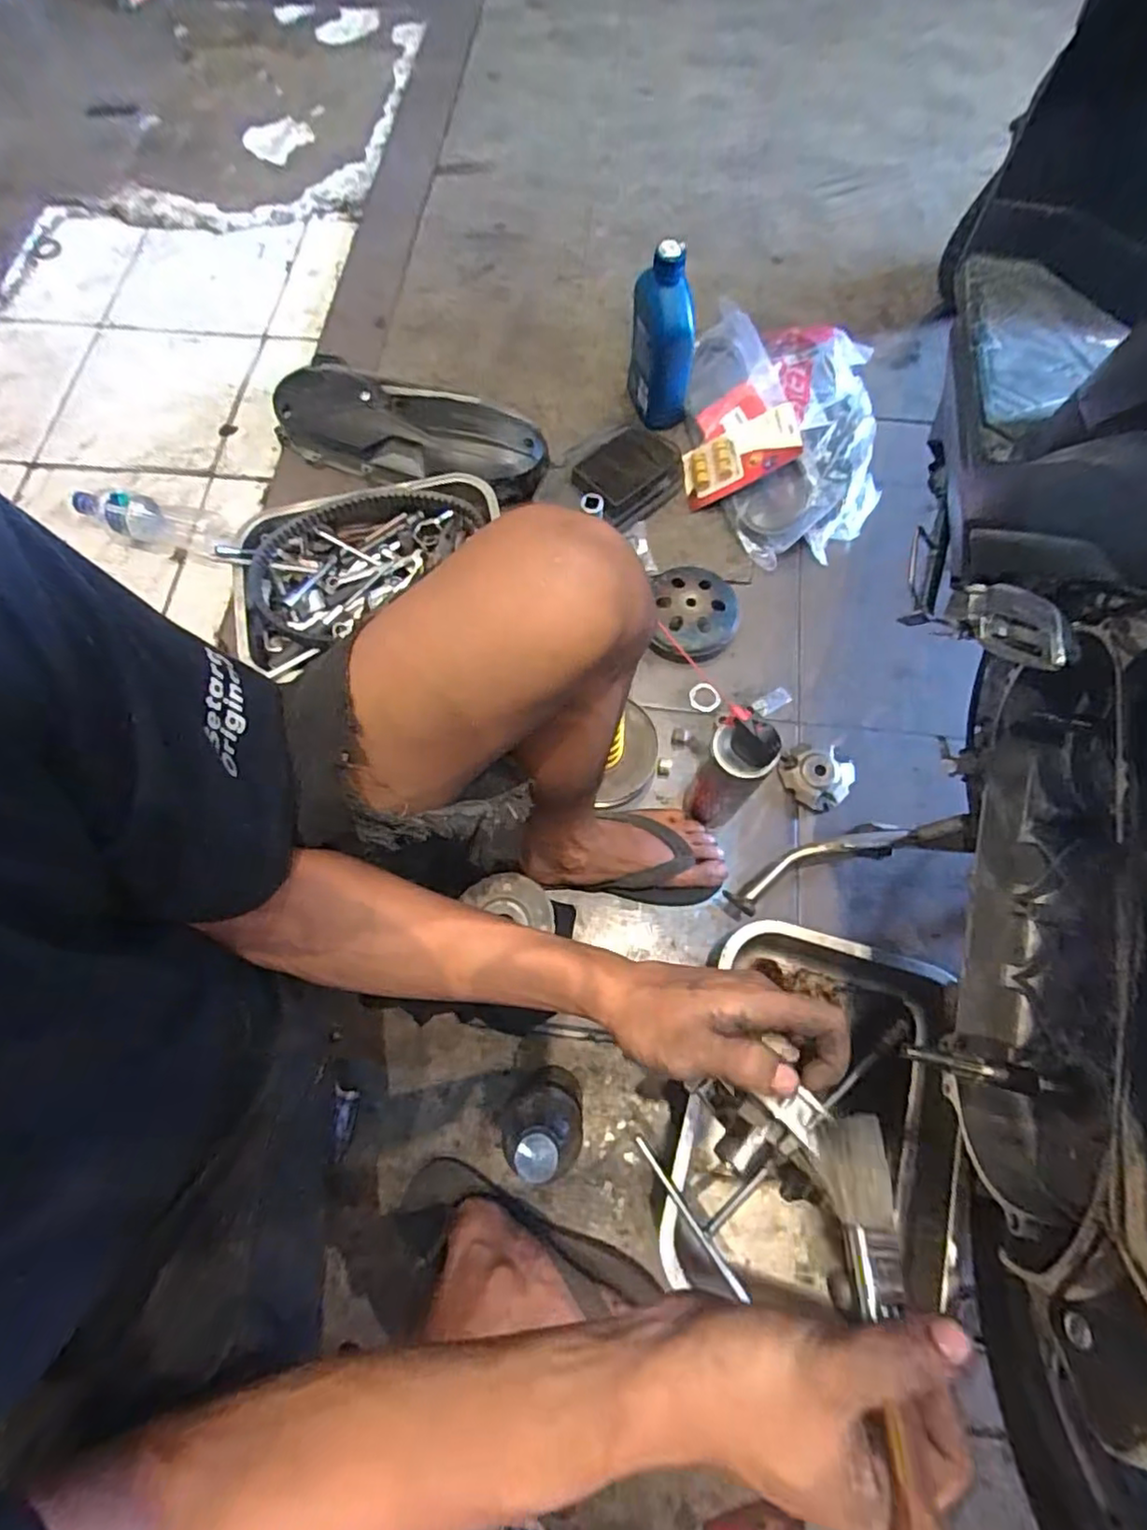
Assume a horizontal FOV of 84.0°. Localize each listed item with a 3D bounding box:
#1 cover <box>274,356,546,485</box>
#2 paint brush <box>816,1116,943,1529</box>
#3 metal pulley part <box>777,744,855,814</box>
[{"bbox_3d":[-0.251,-0.501,0.950,0.434,0.078,0.150,24,73,10],"label":"cover"},{"bbox_3d":[0.128,0.247,0.259,0.028,0.014,0.182,2,56,3],"label":"paint brush"},{"bbox_3d":[0.309,0.012,0.797,0.091,0.033,0.080,-33,73,-9],"label":"metal pulley part"}]

